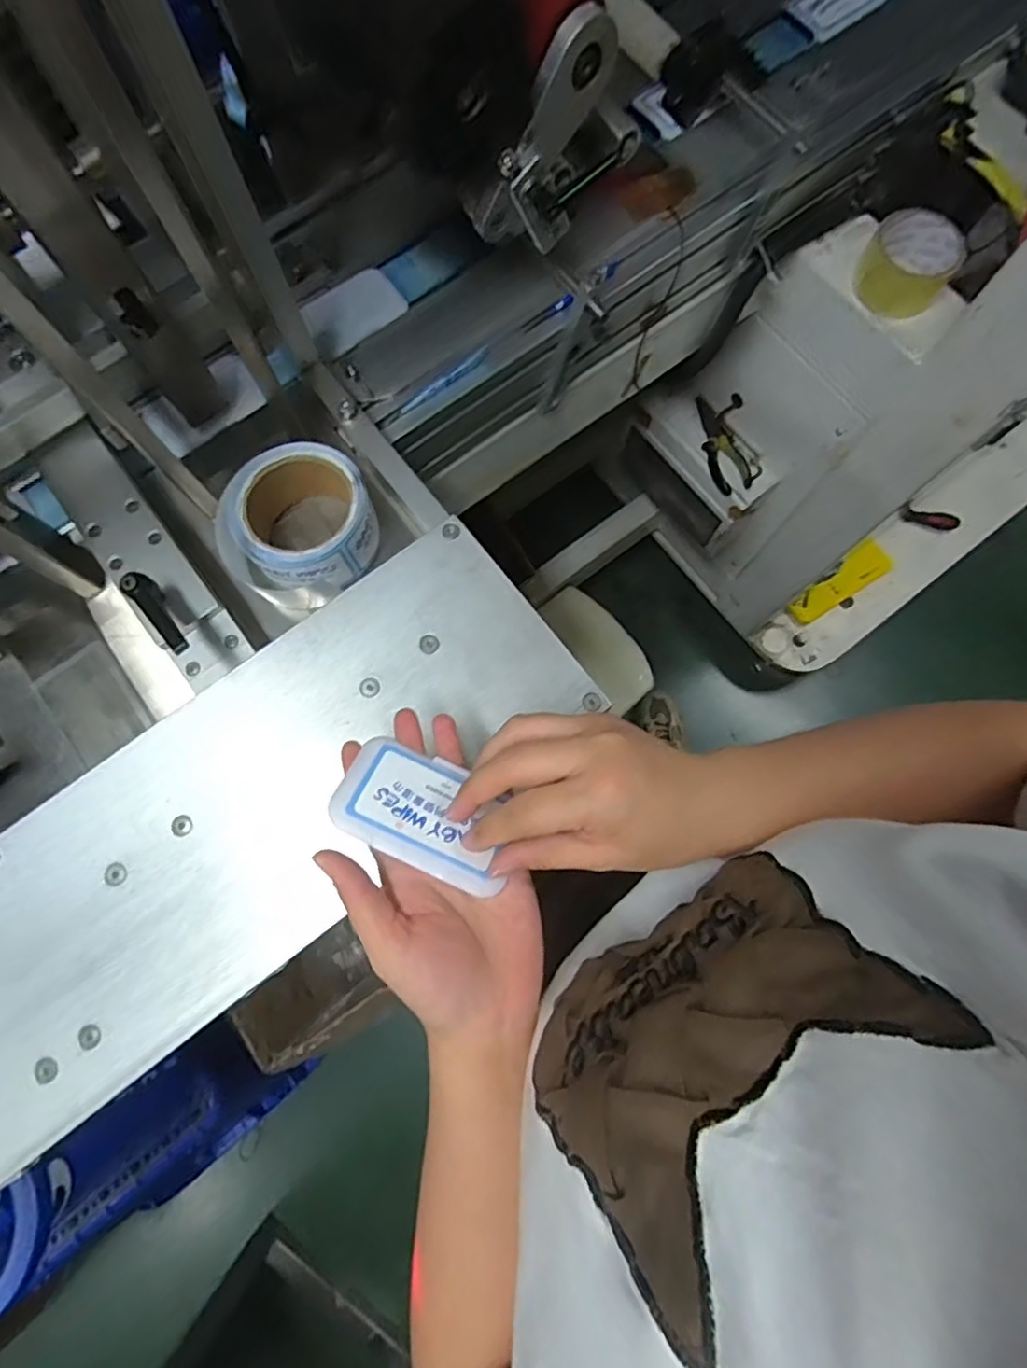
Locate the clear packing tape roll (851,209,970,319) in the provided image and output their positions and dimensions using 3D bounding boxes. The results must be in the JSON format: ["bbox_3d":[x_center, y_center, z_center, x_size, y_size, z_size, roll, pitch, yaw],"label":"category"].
[{"bbox_3d":[0.407,-0.432,0.658,0.087,0.064,0.087,0,77,1],"label":"clear packing tape roll"}]

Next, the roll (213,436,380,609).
[{"bbox_3d":[-0.160,-0.119,0.479,0.110,0.053,0.107,0,77,1],"label":"roll"}]

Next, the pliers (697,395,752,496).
[{"bbox_3d":[0.301,-0.355,0.934,0.054,0.019,0.156,-19,78,-4],"label":"pliers"}]

